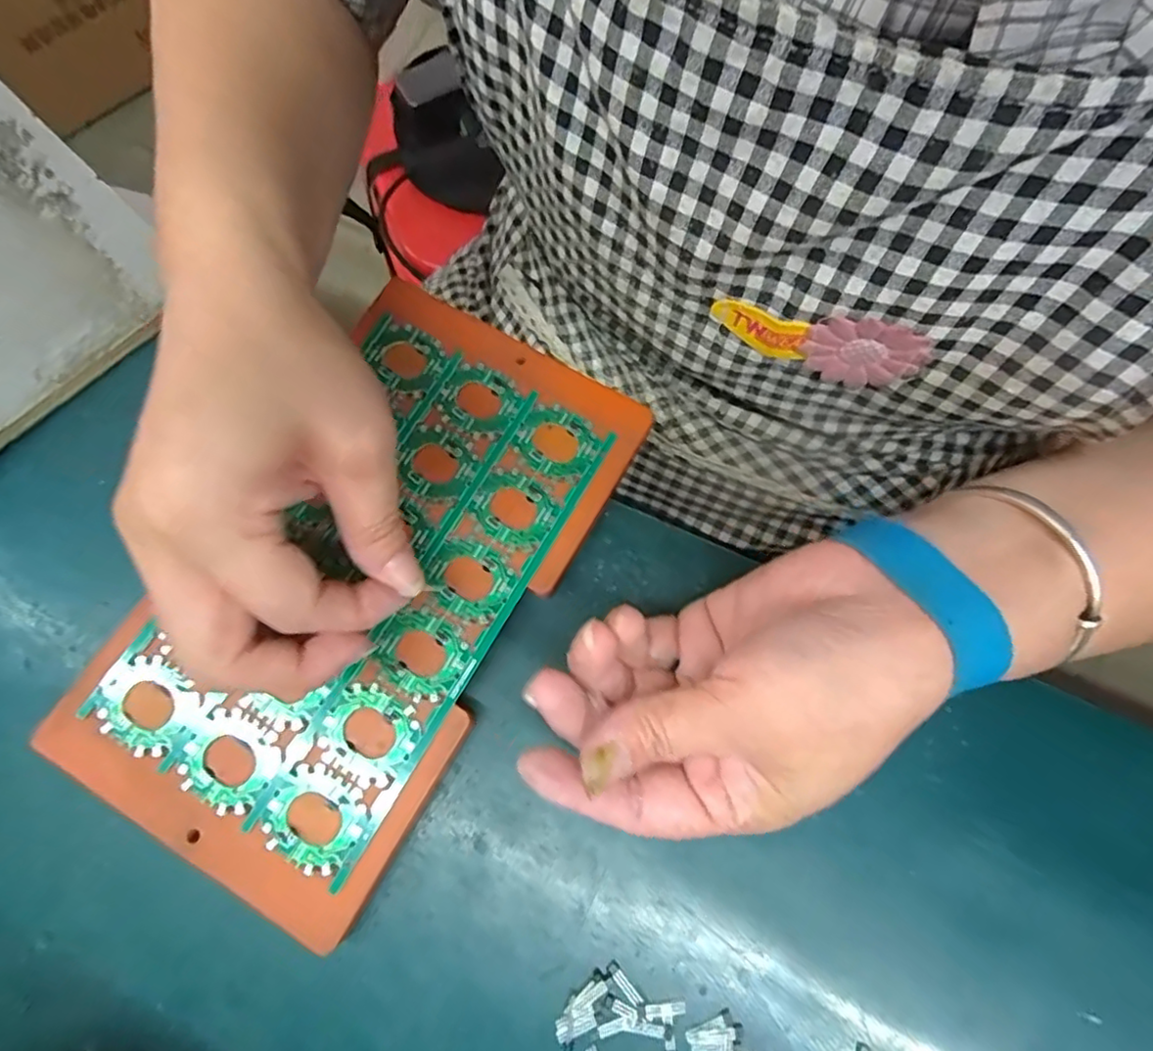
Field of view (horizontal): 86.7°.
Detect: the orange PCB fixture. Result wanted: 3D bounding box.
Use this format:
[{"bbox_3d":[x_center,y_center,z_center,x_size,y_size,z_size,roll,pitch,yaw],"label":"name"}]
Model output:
[{"bbox_3d":[-0.084,0.018,0.252,0.135,0.016,0.235,29,77,7],"label":"orange PCB fixture"}]

